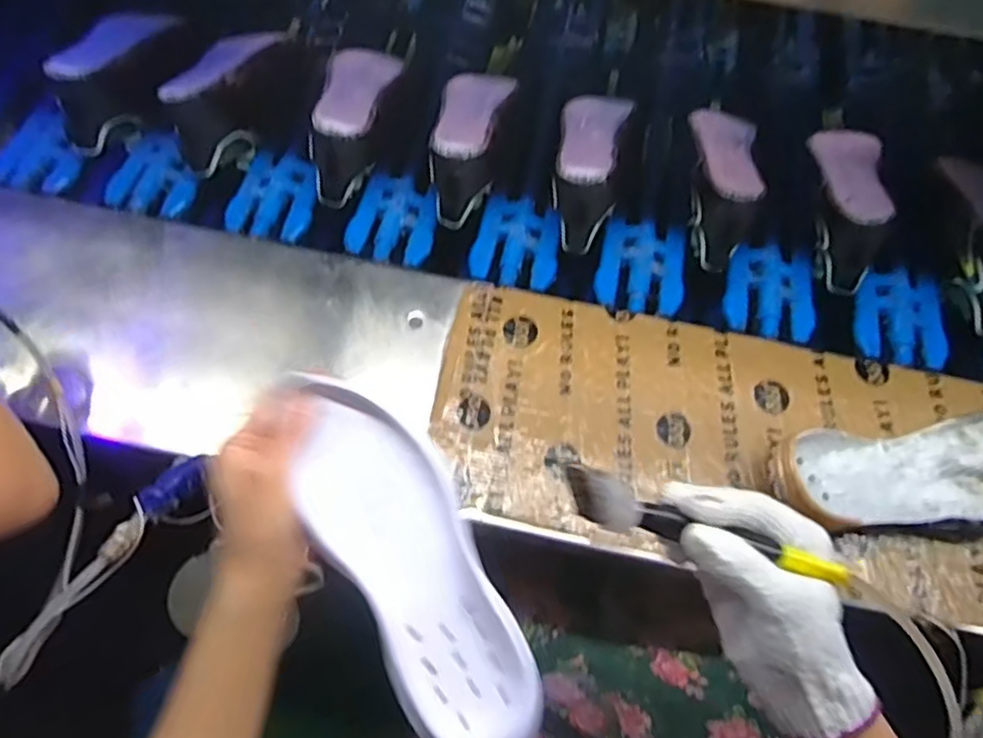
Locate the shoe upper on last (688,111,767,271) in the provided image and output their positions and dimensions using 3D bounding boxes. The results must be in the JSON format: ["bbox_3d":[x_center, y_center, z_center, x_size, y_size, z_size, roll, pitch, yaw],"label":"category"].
[{"bbox_3d":[0.257,-0.209,0.734,0.071,0.099,0.208,7,64,2],"label":"shoe upper on last"}]

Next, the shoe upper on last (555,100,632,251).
[{"bbox_3d":[0.108,-0.224,0.726,0.073,0.097,0.199,11,65,4],"label":"shoe upper on last"}]

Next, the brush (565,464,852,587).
[{"bbox_3d":[0.121,0.093,0.382,0.164,0.022,0.024,16,65,8],"label":"brush"}]

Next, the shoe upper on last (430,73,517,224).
[{"bbox_3d":[-0.025,-0.260,0.736,0.075,0.095,0.213,13,65,5],"label":"shoe upper on last"}]

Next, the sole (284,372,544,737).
[{"bbox_3d":[-0.050,0.117,0.410,0.082,0.021,0.241,-27,82,-13],"label":"sole"}]

